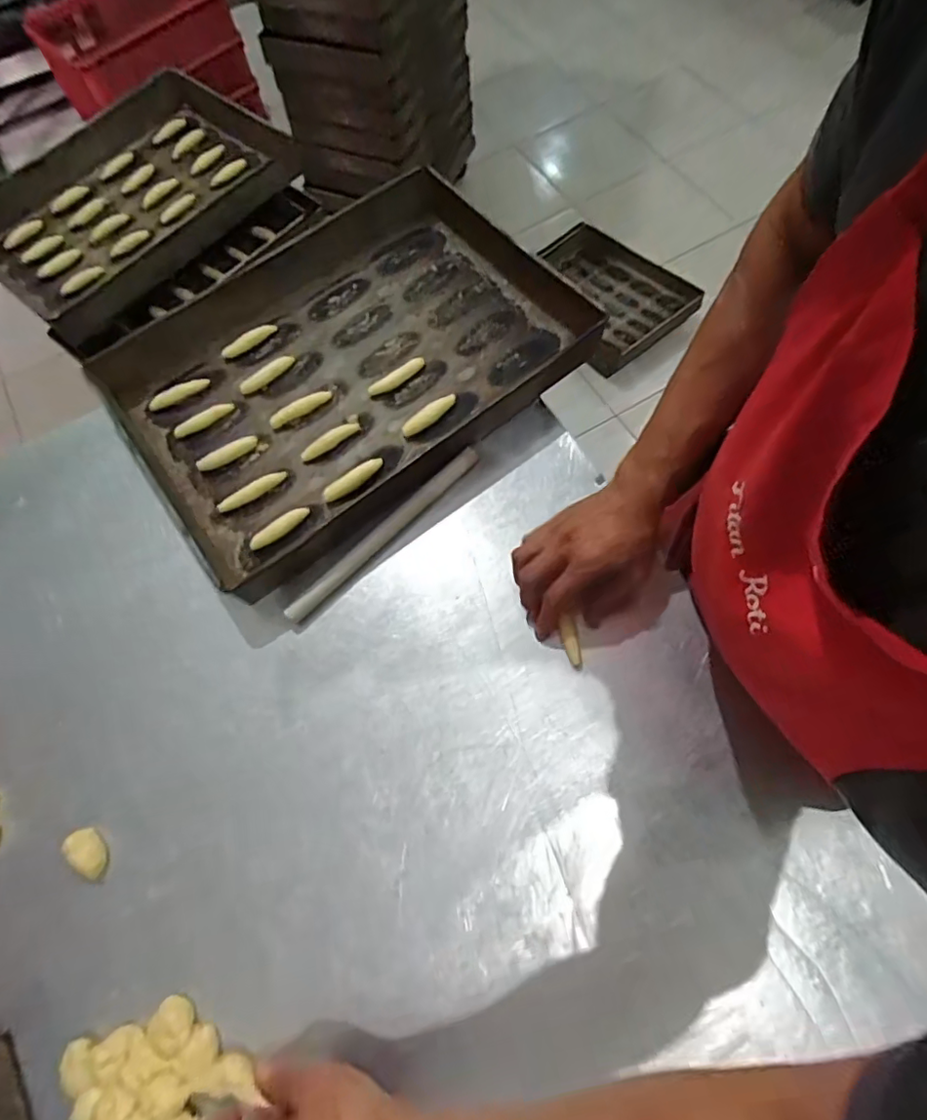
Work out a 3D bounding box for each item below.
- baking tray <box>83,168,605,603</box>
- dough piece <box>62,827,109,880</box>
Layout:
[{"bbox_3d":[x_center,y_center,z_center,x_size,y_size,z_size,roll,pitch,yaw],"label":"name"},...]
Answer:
[{"bbox_3d":[-0.140,-0.242,0.677,0.522,0.054,0.380,-35,71,-10],"label":"baking tray"},{"bbox_3d":[-0.346,0.269,0.516,0.045,0.017,0.026,37,75,15],"label":"dough piece"}]

